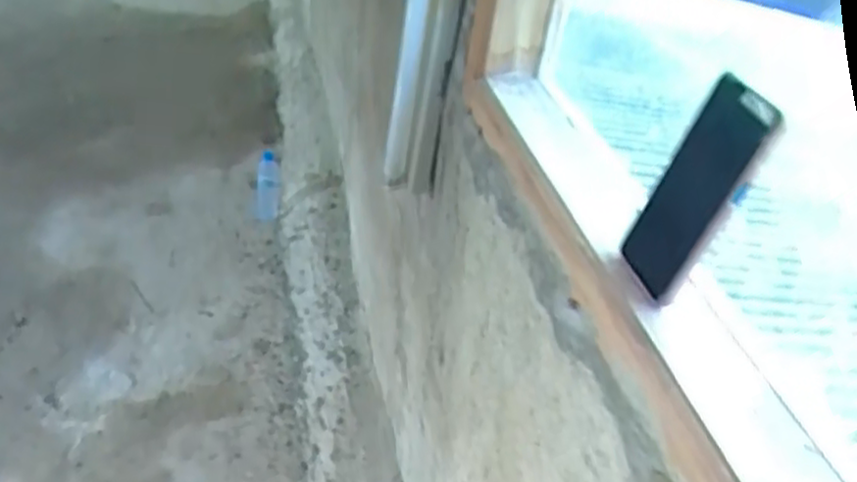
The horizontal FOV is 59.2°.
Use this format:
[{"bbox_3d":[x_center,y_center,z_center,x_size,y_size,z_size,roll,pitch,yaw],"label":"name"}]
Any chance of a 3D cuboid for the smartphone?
[{"bbox_3d":[0.191,-0.036,0.543,0.015,0.159,0.064,3,36,-29],"label":"smartphone"}]

